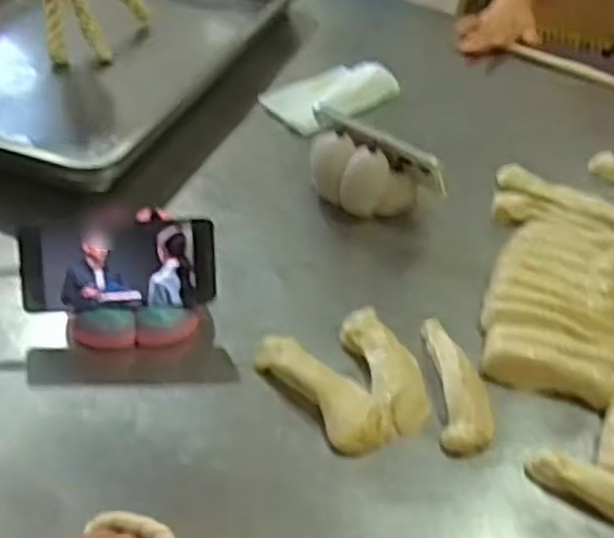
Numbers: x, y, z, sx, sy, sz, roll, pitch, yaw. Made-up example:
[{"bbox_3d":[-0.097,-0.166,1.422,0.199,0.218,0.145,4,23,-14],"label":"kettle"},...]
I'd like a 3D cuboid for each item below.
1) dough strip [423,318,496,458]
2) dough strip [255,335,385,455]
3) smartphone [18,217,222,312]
[{"bbox_3d":[0.129,0.093,0.673,0.045,0.016,0.146,4,42,-4],"label":"dough strip"},{"bbox_3d":[0.010,0.098,0.657,0.047,0.023,0.139,-24,51,-30],"label":"dough strip"},{"bbox_3d":[-0.163,-0.002,0.689,0.163,0.075,0.009,-2,6,-8],"label":"smartphone"}]

